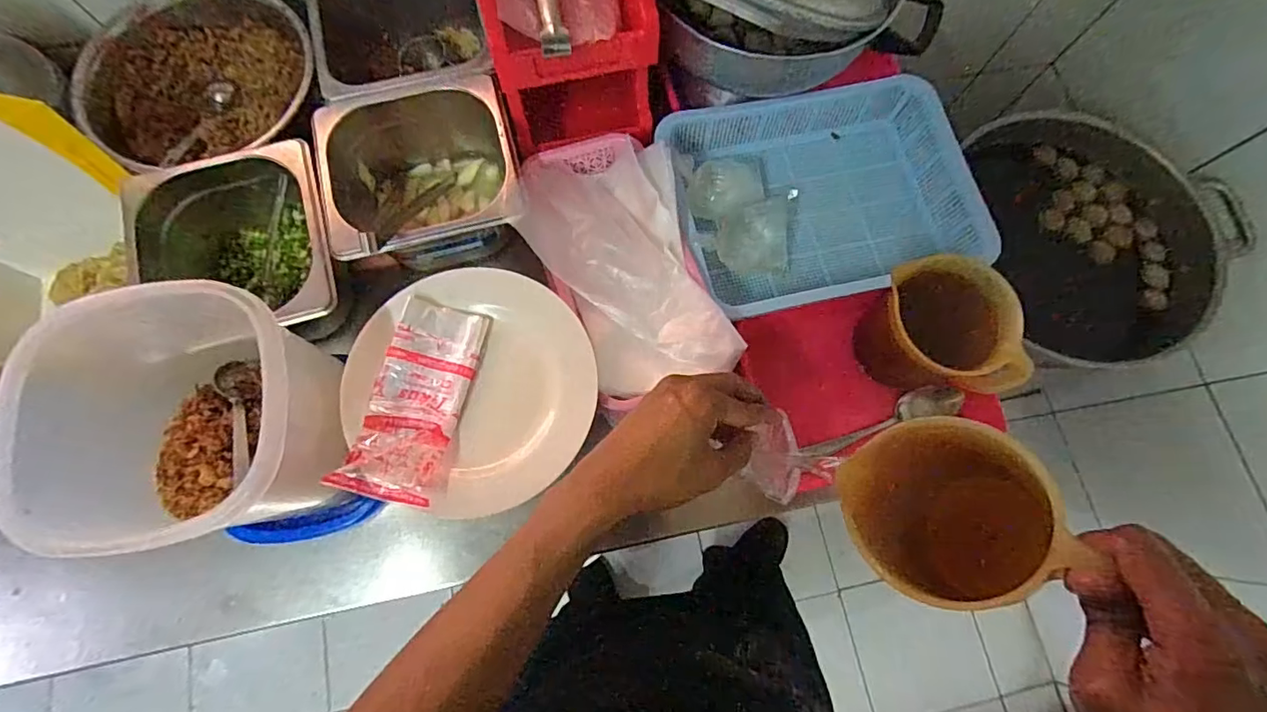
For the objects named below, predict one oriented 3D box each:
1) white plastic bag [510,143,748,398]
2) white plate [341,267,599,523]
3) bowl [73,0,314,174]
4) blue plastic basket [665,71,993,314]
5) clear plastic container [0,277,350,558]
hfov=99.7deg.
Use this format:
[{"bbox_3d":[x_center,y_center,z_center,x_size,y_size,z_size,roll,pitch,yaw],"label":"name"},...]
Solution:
[{"bbox_3d":[-0.013,-0.083,0.504,0.141,0.078,0.244,-17,77,-6],"label":"white plastic bag"},{"bbox_3d":[-0.123,0.022,0.428,0.188,0.022,0.177,0,76,-2],"label":"white plate"},{"bbox_3d":[-0.414,-0.264,0.516,0.202,0.071,0.177,-6,76,-3],"label":"bowl"},{"bbox_3d":[0.186,-0.170,0.550,0.294,0.067,0.231,-12,77,-5],"label":"blue plastic basket"},{"bbox_3d":[-0.312,0.056,0.400,0.174,0.154,0.150,-5,76,-3],"label":"clear plastic container"}]

